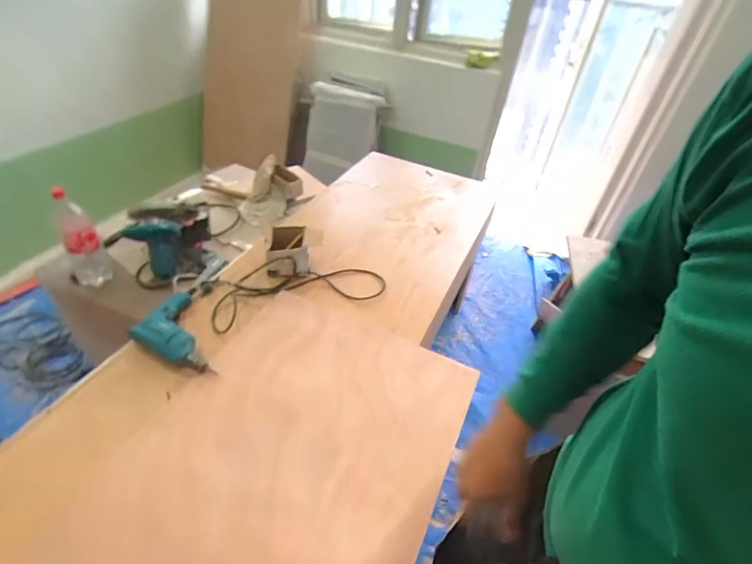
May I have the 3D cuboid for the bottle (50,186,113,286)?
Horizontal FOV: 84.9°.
[{"bbox_3d":[-0.834,-0.120,1.156,0.091,0.308,0.085,-26,50,-32],"label":"bottle"}]

